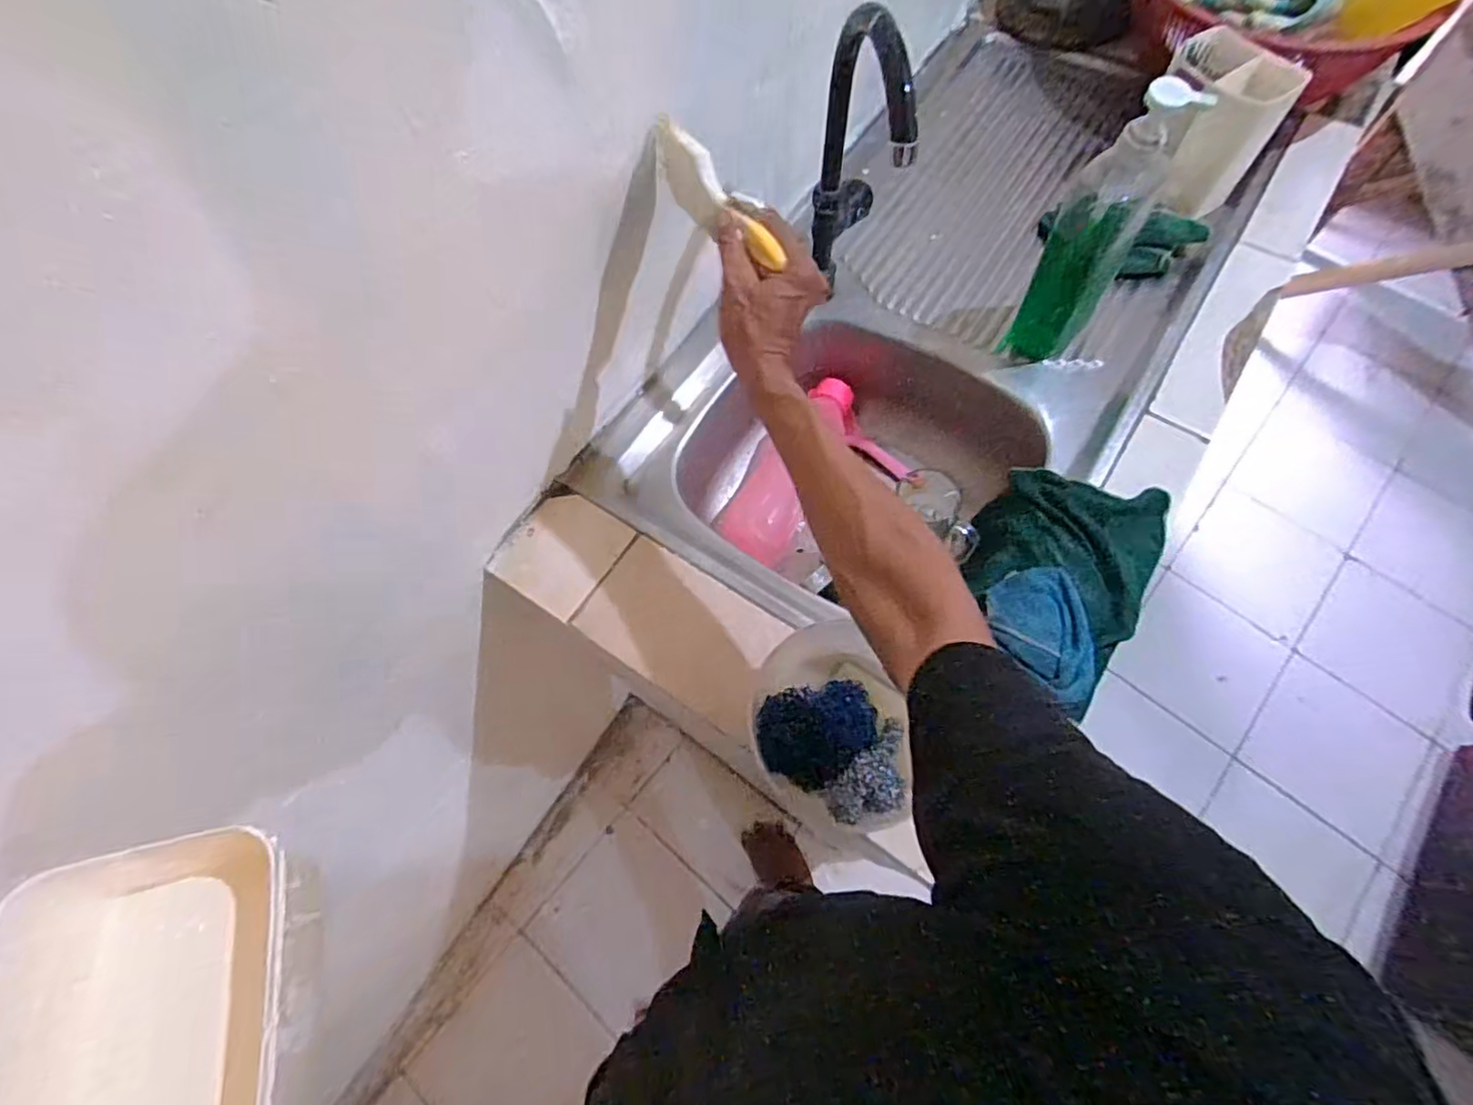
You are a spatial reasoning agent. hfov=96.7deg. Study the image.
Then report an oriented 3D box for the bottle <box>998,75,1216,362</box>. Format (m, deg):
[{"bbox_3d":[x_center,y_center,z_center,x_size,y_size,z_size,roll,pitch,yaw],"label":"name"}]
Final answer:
[{"bbox_3d":[0.351,-0.304,0.653,0.081,0.276,0.065,31,72,14],"label":"bottle"}]

